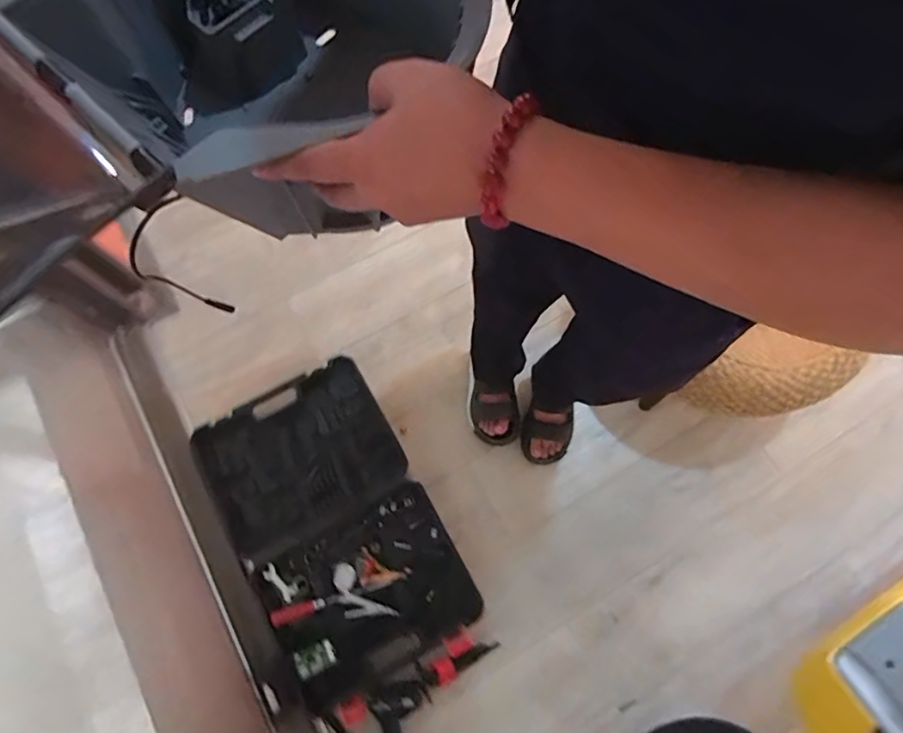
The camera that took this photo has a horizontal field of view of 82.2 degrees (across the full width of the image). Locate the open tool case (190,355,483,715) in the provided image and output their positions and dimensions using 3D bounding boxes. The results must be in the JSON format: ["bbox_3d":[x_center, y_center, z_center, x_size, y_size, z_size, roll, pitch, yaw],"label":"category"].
[{"bbox_3d":[-0.267,0.341,1.153,0.406,0.058,0.664,-29,73,-8],"label":"open tool case"}]

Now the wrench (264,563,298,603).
[{"bbox_3d":[-0.365,0.456,1.096,0.085,0.008,0.035,39,76,13],"label":"wrench"}]

